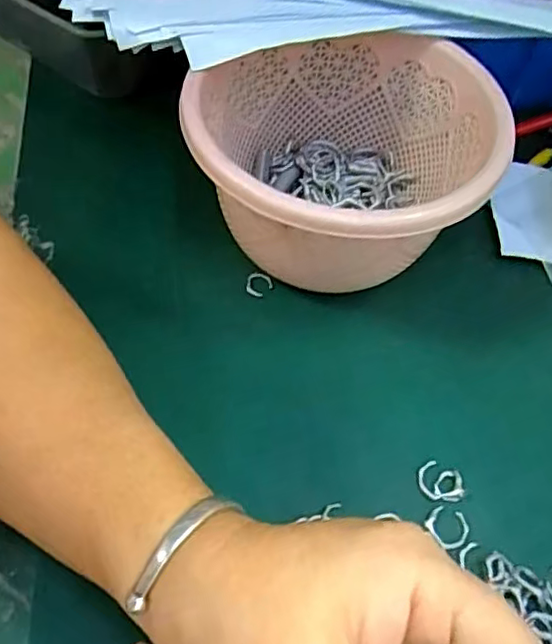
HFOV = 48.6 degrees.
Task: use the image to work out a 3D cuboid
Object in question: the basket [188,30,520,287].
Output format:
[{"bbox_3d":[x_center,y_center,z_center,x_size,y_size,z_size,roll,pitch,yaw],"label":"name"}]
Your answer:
[{"bbox_3d":[0.029,-0.073,0.310,0.138,0.087,0.138,-8,57,-9],"label":"basket"}]

